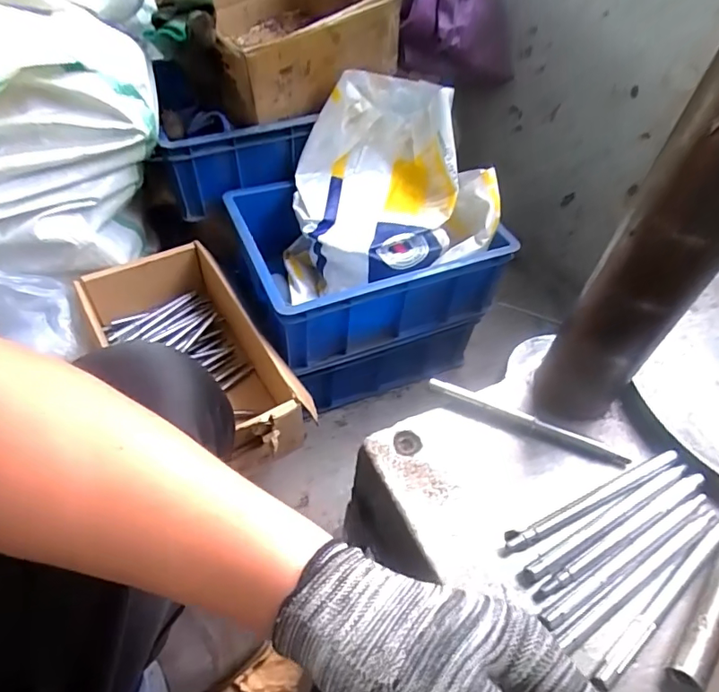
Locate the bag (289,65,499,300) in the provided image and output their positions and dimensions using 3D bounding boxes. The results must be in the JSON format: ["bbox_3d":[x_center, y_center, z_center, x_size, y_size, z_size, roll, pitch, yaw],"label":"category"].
[{"bbox_3d":[0.038,-0.223,0.829,0.315,0.242,0.272,-15,54,-18],"label":"bag"}]

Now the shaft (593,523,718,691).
[{"bbox_3d":[0.203,0.162,0.346,0.158,0.007,0.011,-31,60,-27],"label":"shaft"}]

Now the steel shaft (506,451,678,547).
[{"bbox_3d":[0.173,0.111,0.387,0.157,0.009,0.011,-17,55,-19],"label":"steel shaft"}]

